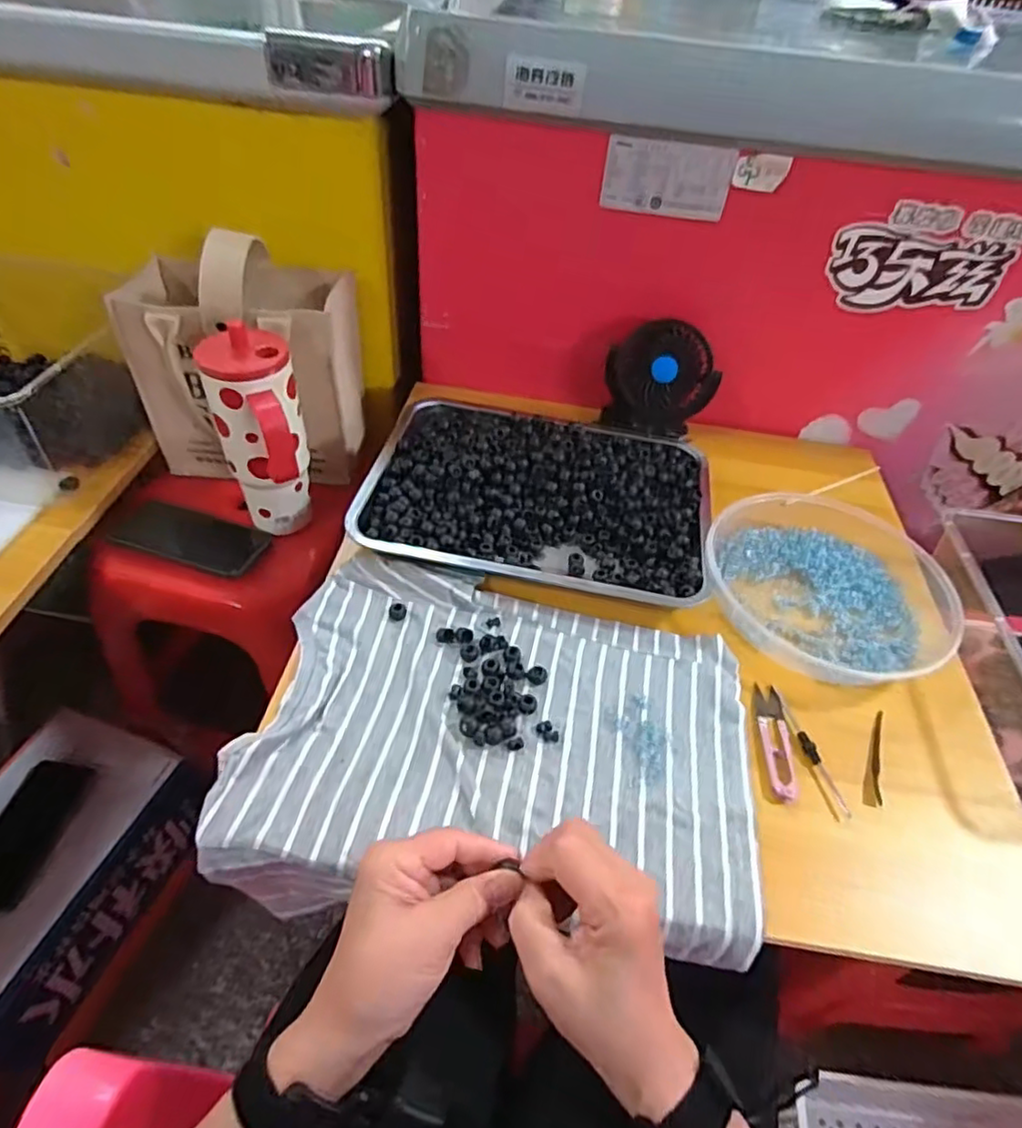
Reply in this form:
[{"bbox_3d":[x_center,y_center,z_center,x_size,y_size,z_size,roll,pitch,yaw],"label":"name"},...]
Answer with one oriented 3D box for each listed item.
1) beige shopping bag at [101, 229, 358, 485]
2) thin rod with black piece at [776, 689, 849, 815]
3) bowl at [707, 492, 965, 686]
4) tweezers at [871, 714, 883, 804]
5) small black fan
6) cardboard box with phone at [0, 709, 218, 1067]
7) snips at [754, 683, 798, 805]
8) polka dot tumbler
[{"bbox_3d":[-0.303,-0.241,0.739,0.236,0.257,0.146,8,48,1],"label":"beige shopping bag"},{"bbox_3d":[0.240,0.148,0.508,0.009,0.005,0.109,-8,49,-13],"label":"thin rod with black piece"},{"bbox_3d":[0.313,0.010,0.622,0.228,0.045,0.238,3,48,-3],"label":"bowl"},{"bbox_3d":[0.294,0.153,0.509,0.008,0.004,0.087,21,49,13],"label":"tweezers"},{"bbox_3d":[0.171,-0.205,0.735,0.127,0.128,0.060,18,49,10],"label":"small black fan"},{"bbox_3d":[-0.567,0.376,0.777,0.218,0.162,0.322,21,49,12],"label":"cardboard box with phone"},{"bbox_3d":[0.214,0.140,0.509,0.024,0.007,0.100,7,48,1],"label":"snips"},{"bbox_3d":[-0.256,-0.121,0.661,0.082,0.211,0.106,-12,50,-17],"label":"polka dot tumbler"}]

